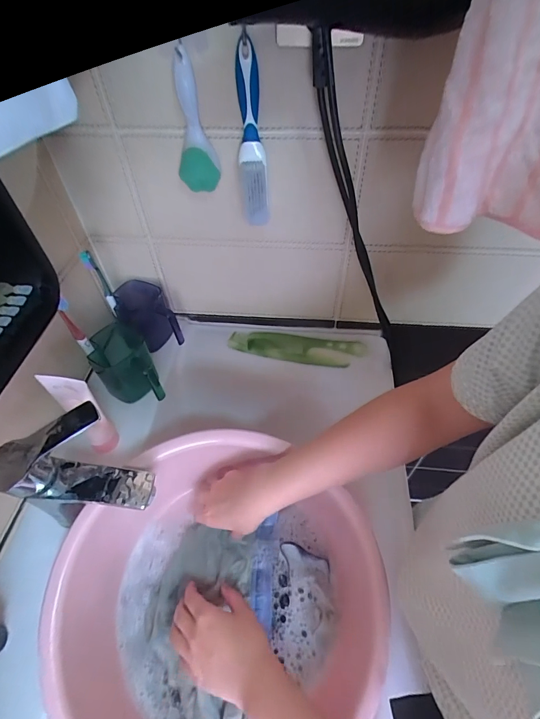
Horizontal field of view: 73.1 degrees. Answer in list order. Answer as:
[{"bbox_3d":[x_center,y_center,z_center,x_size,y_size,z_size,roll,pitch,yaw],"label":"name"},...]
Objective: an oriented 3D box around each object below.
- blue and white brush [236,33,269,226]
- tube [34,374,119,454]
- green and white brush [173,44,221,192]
[{"bbox_3d":[-0.022,-0.258,0.437,0.033,0.186,0.046,-5,51,-1],"label":"blue and white brush"},{"bbox_3d":[-0.235,0.078,0.475,0.055,0.168,0.028,-9,51,-5],"label":"tube"},{"bbox_3d":[-0.089,-0.267,0.421,0.047,0.137,0.027,-8,51,-5],"label":"green and white brush"}]

